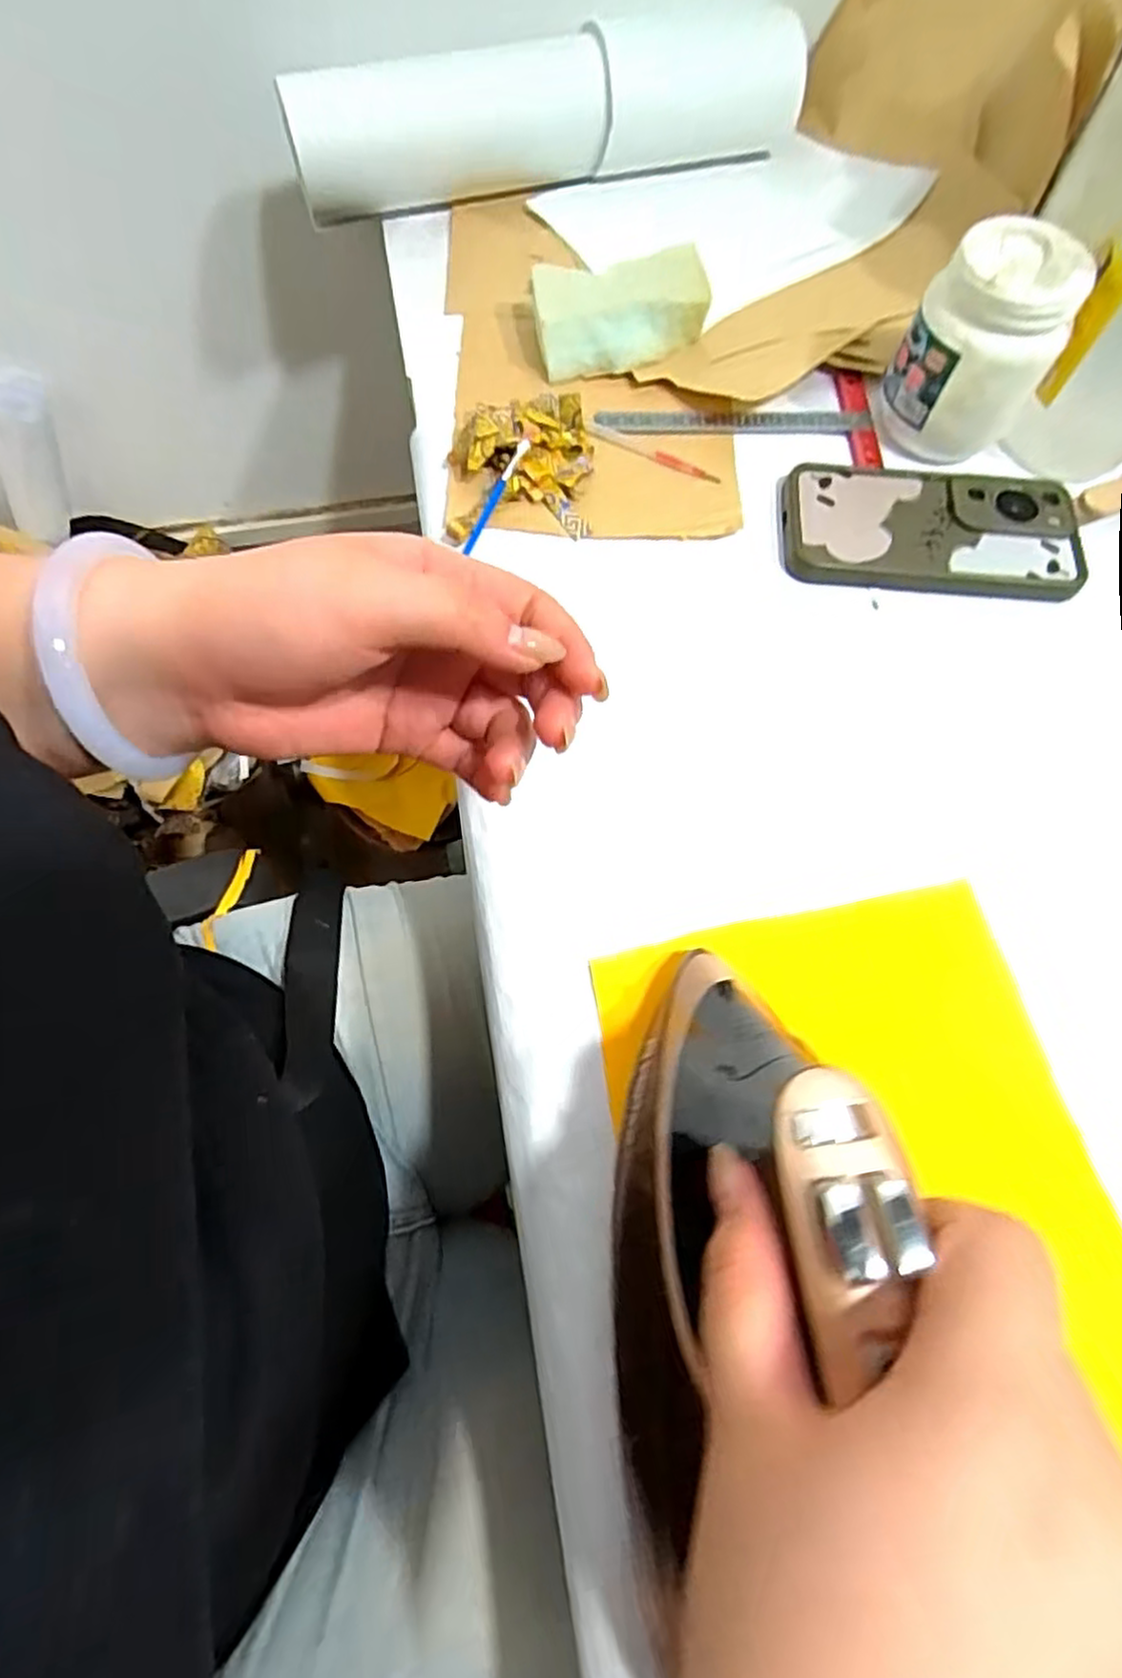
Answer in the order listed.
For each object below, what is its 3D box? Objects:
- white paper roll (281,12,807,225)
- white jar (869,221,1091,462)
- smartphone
[{"bbox_3d":[-0.003,-0.510,0.502,0.369,0.068,0.076,-16,70,-8],"label":"white paper roll"},{"bbox_3d":[0.231,-0.274,0.400,0.077,0.084,0.070,1,69,-2],"label":"white jar"},{"bbox_3d":[0.209,-0.176,0.407,0.164,0.009,0.078,4,69,0],"label":"smartphone"}]

